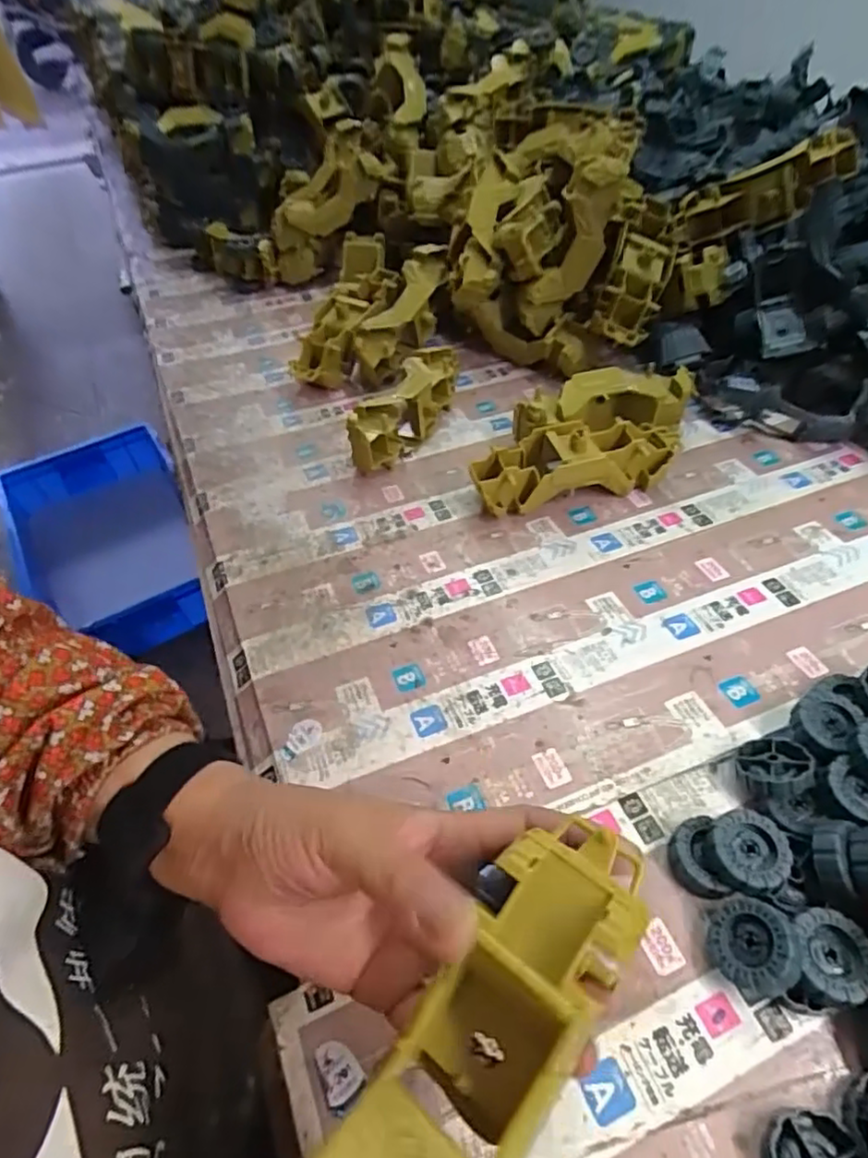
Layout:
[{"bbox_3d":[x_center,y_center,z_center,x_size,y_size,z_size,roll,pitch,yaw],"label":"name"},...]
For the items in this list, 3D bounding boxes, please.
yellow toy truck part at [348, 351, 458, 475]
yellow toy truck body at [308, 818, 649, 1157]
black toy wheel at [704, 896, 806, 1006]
[{"bbox_3d":[-0.024,-0.165,0.608,0.049,0.052,0.160,19,51,18],"label":"yellow toy truck part"},{"bbox_3d":[0.021,0.162,0.225,0.053,0.049,0.162,33,75,28],"label":"yellow toy truck body"},{"bbox_3d":[0.151,0.173,0.300,0.038,0.017,0.038,-40,32,14],"label":"black toy wheel"}]

